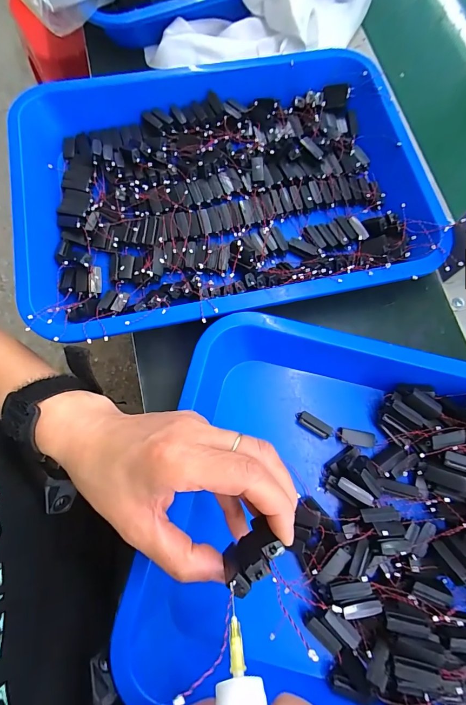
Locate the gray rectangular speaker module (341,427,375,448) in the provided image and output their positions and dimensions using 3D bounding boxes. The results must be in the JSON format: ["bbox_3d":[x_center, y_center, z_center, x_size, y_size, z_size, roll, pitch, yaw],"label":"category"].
[{"bbox_3d":[0.104,0.071,0.282,0.028,0.004,0.013,12,75,2],"label":"gray rectangular speaker module"}]

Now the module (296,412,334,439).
[{"bbox_3d":[0.068,0.061,0.285,0.031,0.010,0.011,33,77,8],"label":"module"}]

